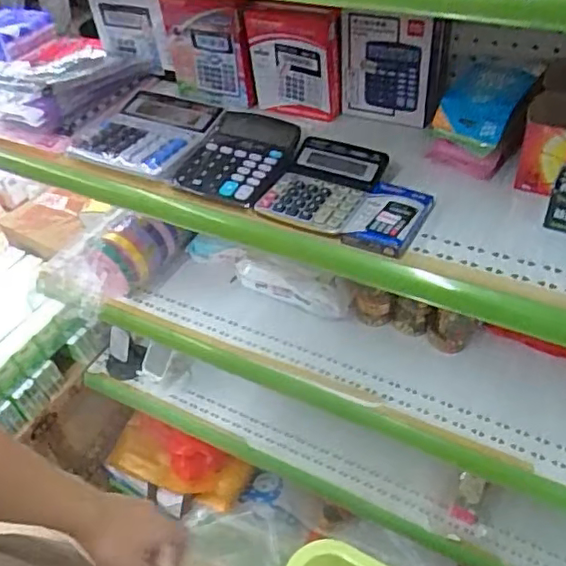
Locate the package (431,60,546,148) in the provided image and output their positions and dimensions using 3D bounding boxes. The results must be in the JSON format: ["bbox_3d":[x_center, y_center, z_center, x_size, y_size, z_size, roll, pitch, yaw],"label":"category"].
[{"bbox_3d":[0.242,-0.224,0.722,0.083,0.109,0.016,34,30,13],"label":"package"}]

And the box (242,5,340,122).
[{"bbox_3d":[0.009,-0.293,0.798,0.133,0.138,0.037,15,49,20],"label":"box"}]

